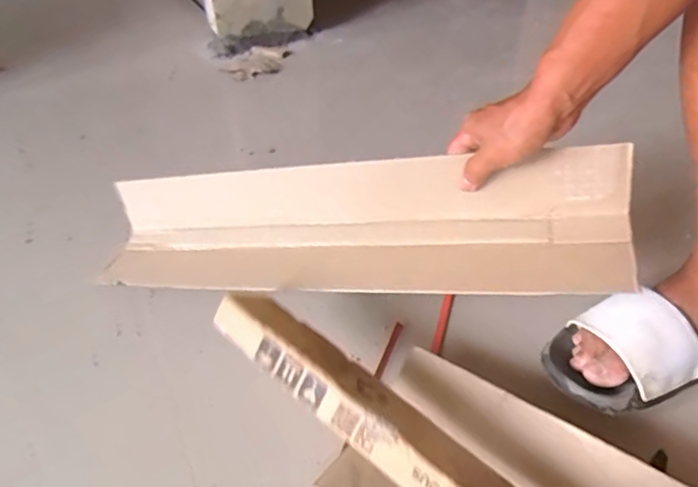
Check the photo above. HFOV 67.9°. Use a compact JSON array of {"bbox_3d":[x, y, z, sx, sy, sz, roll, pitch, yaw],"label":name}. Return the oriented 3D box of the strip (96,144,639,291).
[{"bbox_3d":[-0.027,-0.021,0.575,0.593,0.137,0.042,-1,-3,23],"label":"strip"}]

